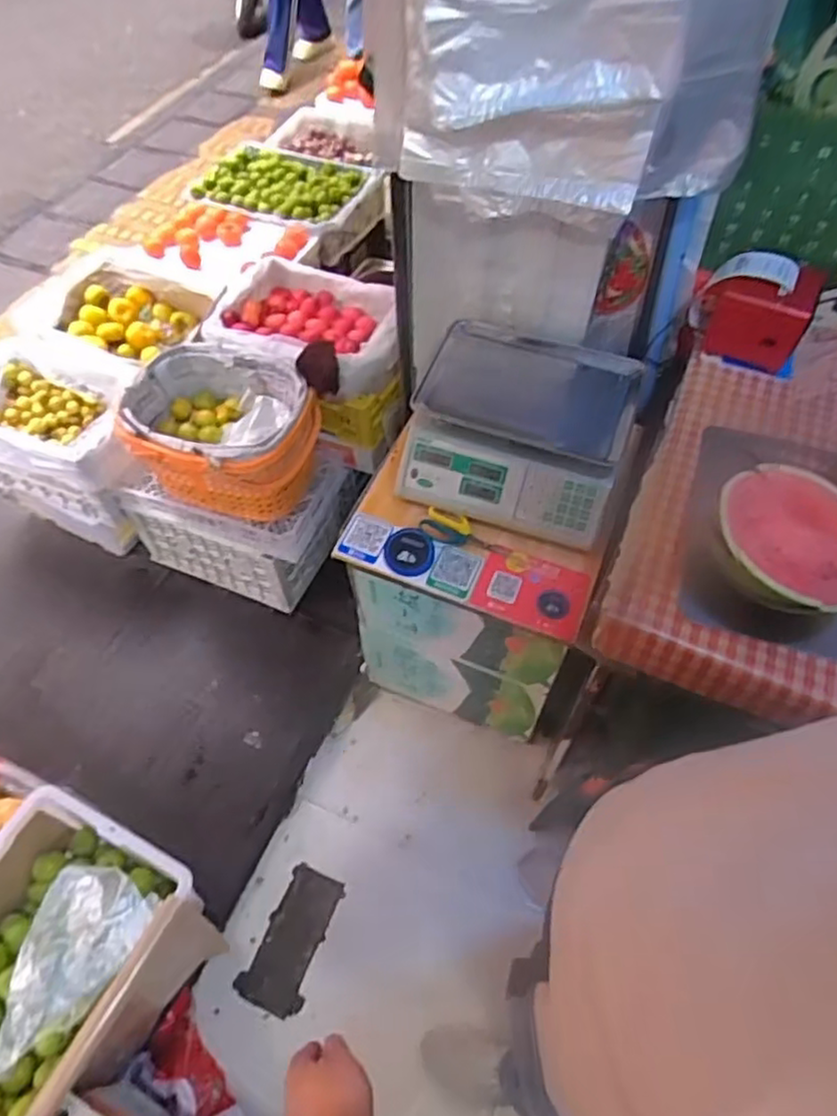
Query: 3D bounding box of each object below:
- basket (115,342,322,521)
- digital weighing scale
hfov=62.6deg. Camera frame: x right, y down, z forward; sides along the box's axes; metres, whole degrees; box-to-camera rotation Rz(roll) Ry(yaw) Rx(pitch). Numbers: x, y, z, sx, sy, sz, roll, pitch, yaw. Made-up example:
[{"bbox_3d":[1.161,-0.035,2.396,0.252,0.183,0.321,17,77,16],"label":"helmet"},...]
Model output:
[{"bbox_3d":[-0.412,-0.254,1.502,0.380,0.253,0.305,15,58,10],"label":"basket"},{"bbox_3d":[0.169,-0.219,1.131,0.342,0.164,0.329,14,58,10],"label":"digital weighing scale"}]

